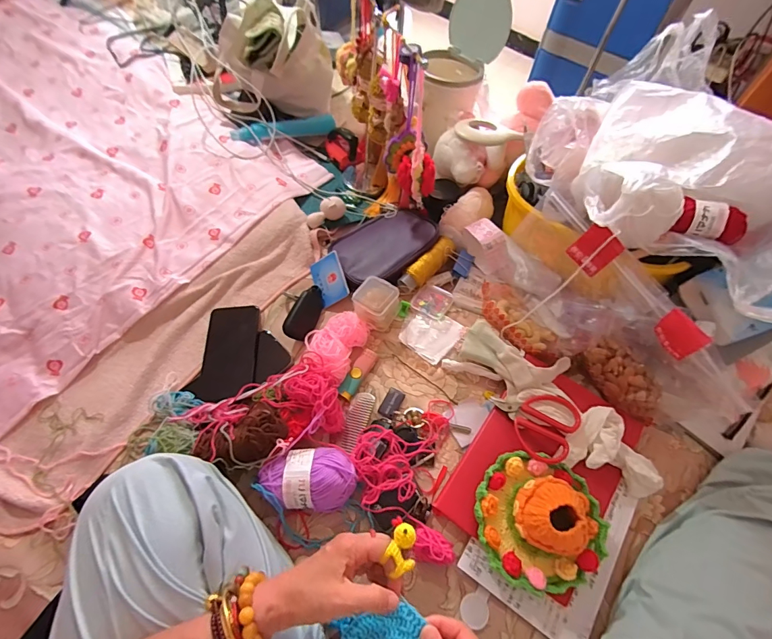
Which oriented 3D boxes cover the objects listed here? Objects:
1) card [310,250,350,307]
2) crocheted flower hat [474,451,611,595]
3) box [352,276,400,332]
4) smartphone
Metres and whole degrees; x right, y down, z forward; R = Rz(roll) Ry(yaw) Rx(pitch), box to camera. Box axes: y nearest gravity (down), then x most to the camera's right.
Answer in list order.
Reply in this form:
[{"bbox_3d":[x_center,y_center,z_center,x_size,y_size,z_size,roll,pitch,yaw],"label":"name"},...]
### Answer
[{"bbox_3d":[-0.092,-0.065,0.633,0.054,0.005,0.084,-27,67,15],"label":"card"},{"bbox_3d":[0.182,0.229,0.444,0.153,0.067,0.144,6,61,1],"label":"crocheted flower hat"},{"bbox_3d":[-0.015,-0.022,0.590,0.059,0.057,0.056,24,63,10],"label":"box"},{"bbox_3d":[-0.231,0.047,0.578,0.075,0.013,0.158,-6,57,-2],"label":"smartphone"}]

